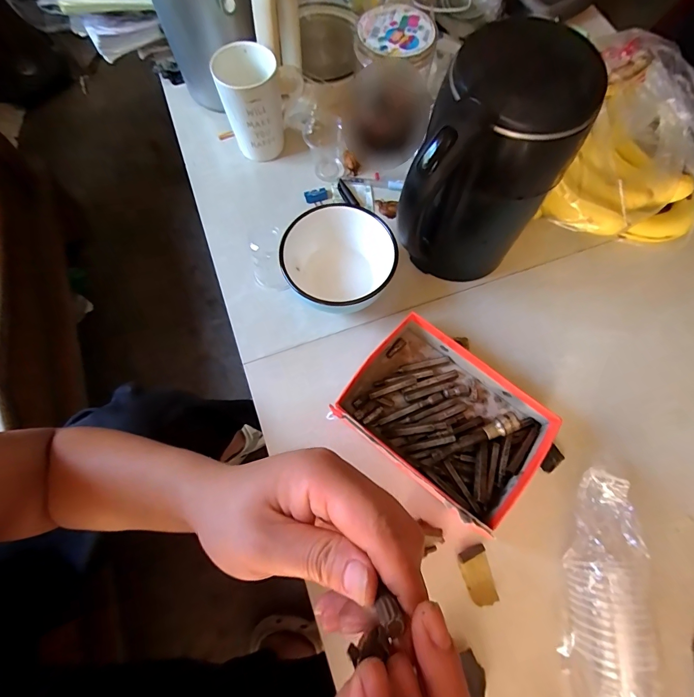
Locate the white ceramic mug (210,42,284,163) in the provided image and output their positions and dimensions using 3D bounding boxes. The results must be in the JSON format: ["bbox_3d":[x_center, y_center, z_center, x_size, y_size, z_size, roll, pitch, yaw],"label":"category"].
[{"bbox_3d":[-0.134,-0.342,0.547,0.079,0.131,0.077,-8,72,-4],"label":"white ceramic mug"}]

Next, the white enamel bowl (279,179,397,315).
[{"bbox_3d":[-0.004,-0.117,0.491,0.131,0.081,0.133,0,70,-1],"label":"white enamel bowl"}]

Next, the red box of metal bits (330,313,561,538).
[{"bbox_3d":[0.114,0.084,0.436,0.227,0.049,0.162,39,74,12],"label":"red box of metal bits"}]

